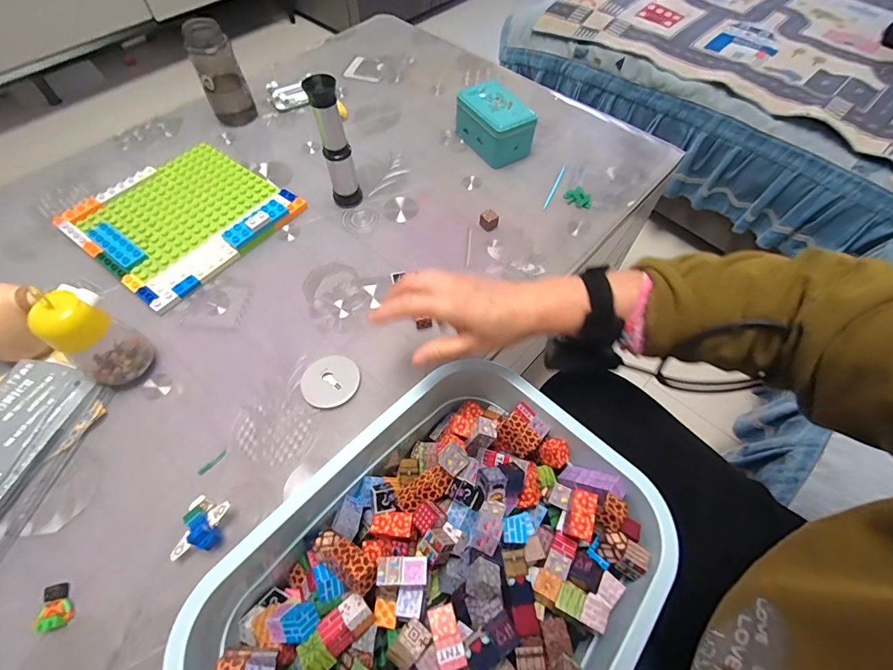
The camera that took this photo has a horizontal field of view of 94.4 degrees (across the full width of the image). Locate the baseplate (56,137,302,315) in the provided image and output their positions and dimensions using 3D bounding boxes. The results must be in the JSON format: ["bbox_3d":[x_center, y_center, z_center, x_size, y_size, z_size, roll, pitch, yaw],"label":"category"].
[{"bbox_3d":[-0.388,-0.184,0.608,0.252,0.028,0.252,34,63,16],"label":"baseplate"}]

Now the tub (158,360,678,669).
[{"bbox_3d":[-0.003,0.211,0.369,0.306,0.098,0.370,37,64,18],"label":"tub"}]

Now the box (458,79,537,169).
[{"bbox_3d":[0.080,-0.351,0.691,0.078,0.079,0.131,-31,65,-20],"label":"box"}]

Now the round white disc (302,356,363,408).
[{"bbox_3d":[-0.136,0.054,0.486,0.065,0.007,0.063,1,59,-2],"label":"round white disc"}]

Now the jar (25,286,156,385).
[{"bbox_3d":[-0.381,0.002,0.445,0.065,0.129,0.064,1,59,-2],"label":"jar"}]

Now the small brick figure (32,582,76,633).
[{"bbox_3d":[-0.344,0.239,0.362,0.021,0.015,0.036,-30,65,-19],"label":"small brick figure"}]

